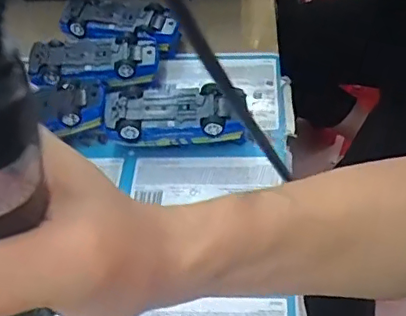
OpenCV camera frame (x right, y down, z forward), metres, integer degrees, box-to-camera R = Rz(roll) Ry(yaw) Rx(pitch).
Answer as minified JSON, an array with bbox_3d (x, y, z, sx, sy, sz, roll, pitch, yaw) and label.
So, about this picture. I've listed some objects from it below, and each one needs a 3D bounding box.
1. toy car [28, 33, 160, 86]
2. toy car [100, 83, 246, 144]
[{"bbox_3d":[-0.109,-0.094,0.581,0.131,0.045,0.067,-6,49,0],"label":"toy car"},{"bbox_3d":[-0.024,-0.034,0.519,0.128,0.043,0.059,-3,49,3],"label":"toy car"}]

